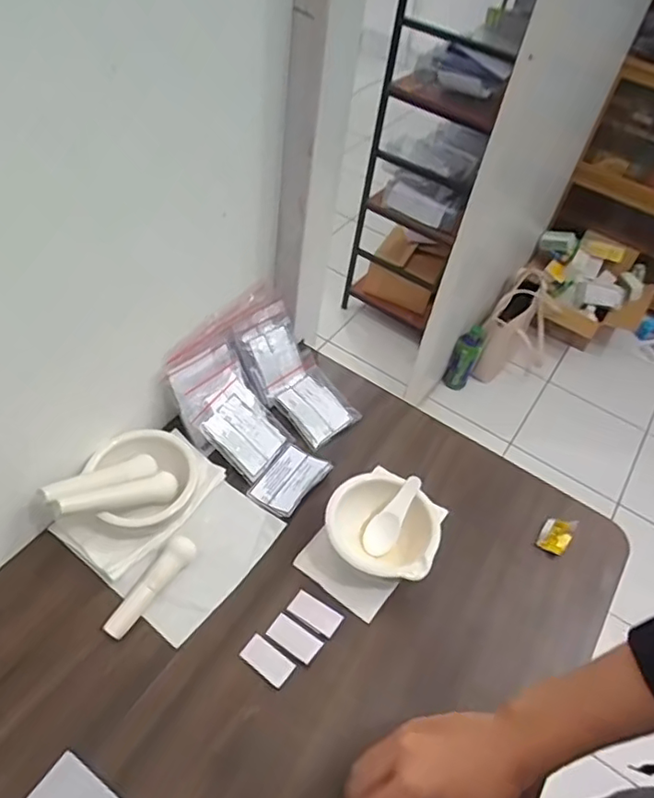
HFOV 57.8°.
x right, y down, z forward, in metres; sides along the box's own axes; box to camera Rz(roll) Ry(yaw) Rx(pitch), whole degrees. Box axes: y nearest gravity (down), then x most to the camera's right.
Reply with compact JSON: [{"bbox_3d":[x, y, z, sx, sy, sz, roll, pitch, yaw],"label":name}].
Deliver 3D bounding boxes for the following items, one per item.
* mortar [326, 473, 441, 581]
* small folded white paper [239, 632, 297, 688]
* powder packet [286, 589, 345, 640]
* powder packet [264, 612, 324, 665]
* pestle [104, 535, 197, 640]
[{"bbox_3d":[0.049,0.121,0.532,0.098,0.050,0.091,3,48,-4],"label":"mortar"},{"bbox_3d":[-0.048,0.209,0.476,0.042,0.004,0.022,31,52,19],"label":"small folded white paper"},{"bbox_3d":[-0.010,0.181,0.504,0.045,0.004,0.024,30,52,19],"label":"powder packet"},{"bbox_3d":[-0.027,0.197,0.488,0.044,0.004,0.023,31,52,19],"label":"powder packet"},{"bbox_3d":[-0.146,0.157,0.495,0.024,0.028,0.091,28,51,17],"label":"pestle"}]

